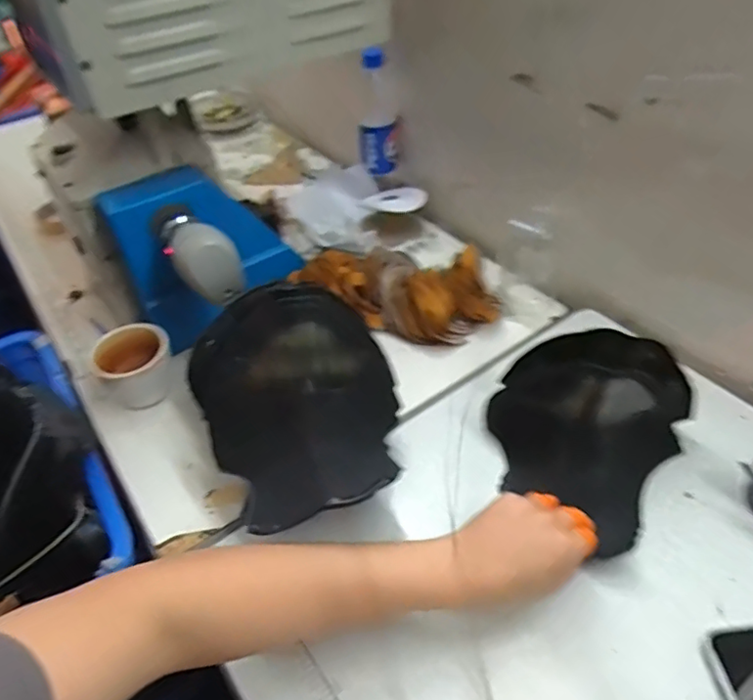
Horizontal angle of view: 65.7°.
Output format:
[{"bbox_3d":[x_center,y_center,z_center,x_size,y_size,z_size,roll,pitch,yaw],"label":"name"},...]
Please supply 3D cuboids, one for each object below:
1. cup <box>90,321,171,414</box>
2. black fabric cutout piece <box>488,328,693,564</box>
[{"bbox_3d":[-0.272,0.024,0.667,0.081,0.072,0.070,-21,46,-13],"label":"cup"},{"bbox_3d":[0.186,0.053,0.521,0.153,0.133,0.166,26,54,30],"label":"black fabric cutout piece"}]

